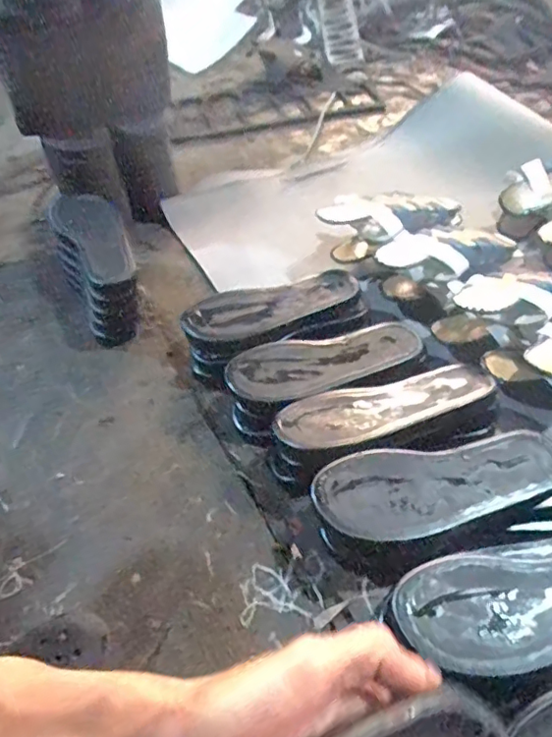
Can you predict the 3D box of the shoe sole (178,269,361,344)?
[{"bbox_3d":[-0.007,-0.081,0.751,0.235,0.032,0.082,-9,50,-4],"label":"shoe sole"}]

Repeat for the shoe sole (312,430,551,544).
[{"bbox_3d":[0.158,0.113,0.531,0.236,0.018,0.089,-7,50,-2],"label":"shoe sole"}]

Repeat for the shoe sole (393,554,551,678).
[{"bbox_3d":[0.222,0.195,0.456,0.236,0.016,0.092,-5,50,0],"label":"shoe sole"}]

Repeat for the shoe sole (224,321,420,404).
[{"bbox_3d":[0.063,-0.005,0.685,0.243,0.024,0.091,-11,49,-2],"label":"shoe sole"}]

